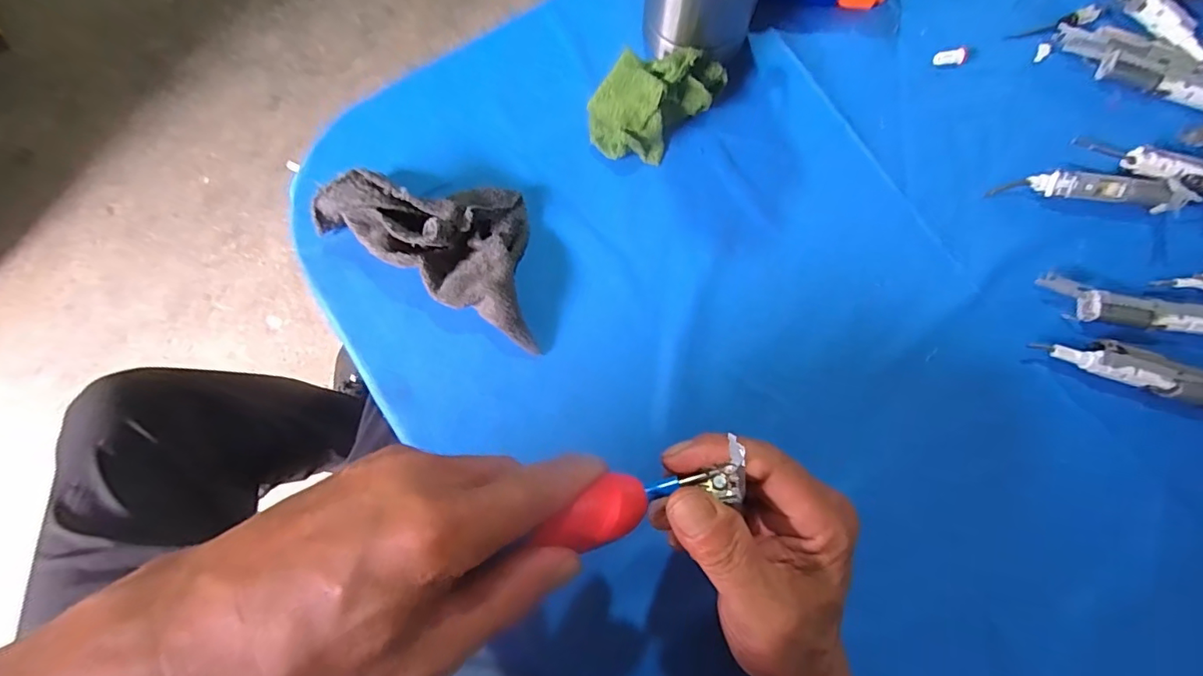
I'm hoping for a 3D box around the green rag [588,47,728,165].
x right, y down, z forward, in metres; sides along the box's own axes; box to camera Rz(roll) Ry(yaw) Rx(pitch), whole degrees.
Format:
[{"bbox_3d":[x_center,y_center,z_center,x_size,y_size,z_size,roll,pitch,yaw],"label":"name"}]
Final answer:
[{"bbox_3d":[0.037,-0.172,0.372,0.063,0.035,0.104,43,80,11],"label":"green rag"}]

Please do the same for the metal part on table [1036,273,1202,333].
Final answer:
[{"bbox_3d":[0.346,-0.020,0.339,0.109,0.017,0.026,13,76,4],"label":"metal part on table"}]

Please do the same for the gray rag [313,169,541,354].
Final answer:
[{"bbox_3d":[-0.098,-0.070,0.344,0.165,0.041,0.088,27,77,8],"label":"gray rag"}]

